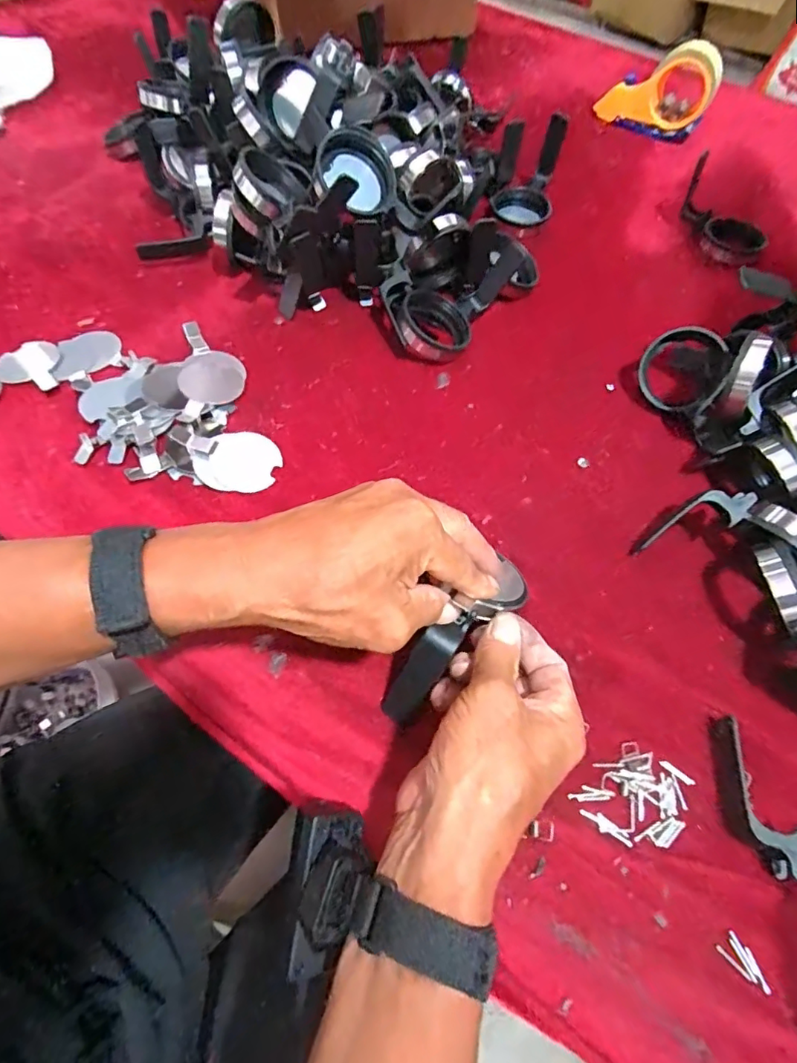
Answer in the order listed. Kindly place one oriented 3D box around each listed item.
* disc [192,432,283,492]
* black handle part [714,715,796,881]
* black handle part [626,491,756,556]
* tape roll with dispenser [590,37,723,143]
[{"bbox_3d":[-0.134,-0.059,0.433,0.066,0.010,0.053,1,61,-2],"label":"disc"},{"bbox_3d":[0.214,0.159,0.313,0.026,0.025,0.087,-8,62,-7],"label":"black handle part"},{"bbox_3d":[0.221,-0.007,0.391,0.092,0.020,0.026,-24,62,14],"label":"black handle part"},{"bbox_3d":[0.381,-0.650,0.761,0.151,0.095,0.068,27,64,12],"label":"tape roll with dispenser"}]

